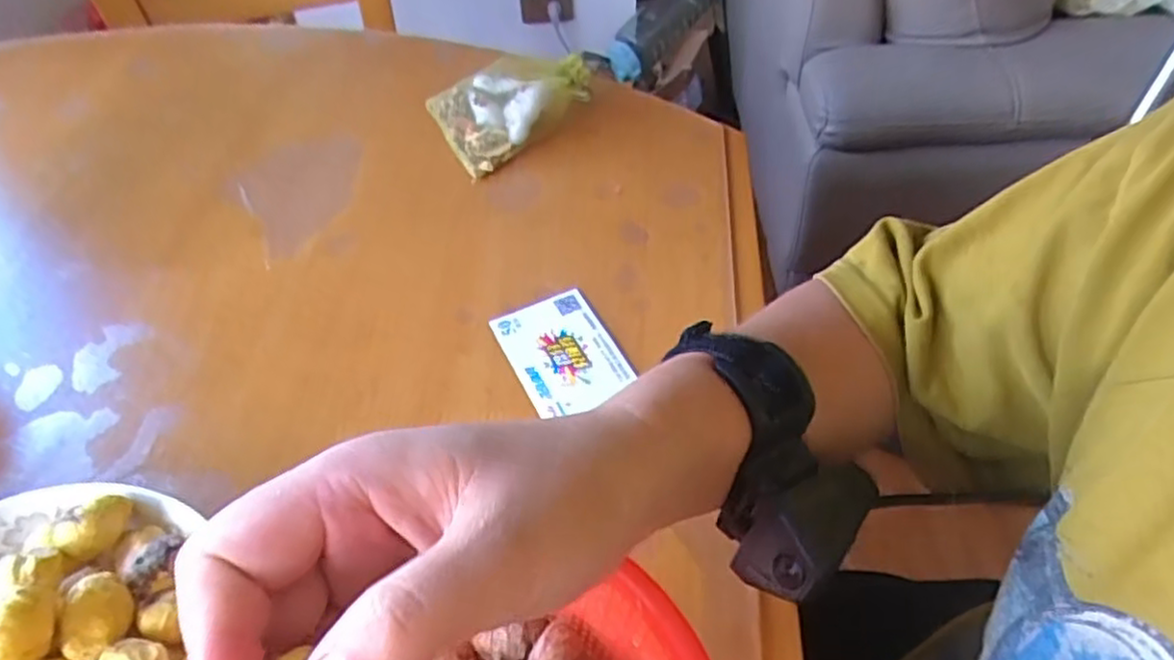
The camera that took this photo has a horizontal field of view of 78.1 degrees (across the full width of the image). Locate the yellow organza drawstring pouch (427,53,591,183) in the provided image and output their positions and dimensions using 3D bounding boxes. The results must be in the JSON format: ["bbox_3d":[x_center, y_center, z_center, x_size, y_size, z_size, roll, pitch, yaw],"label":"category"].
[{"bbox_3d":[-0.051,-0.164,0.501,0.108,0.038,0.085,-25,52,-17],"label":"yellow organza drawstring pouch"}]

